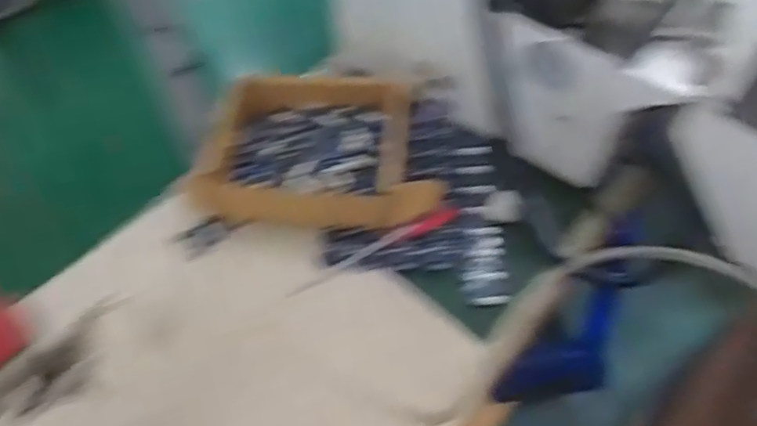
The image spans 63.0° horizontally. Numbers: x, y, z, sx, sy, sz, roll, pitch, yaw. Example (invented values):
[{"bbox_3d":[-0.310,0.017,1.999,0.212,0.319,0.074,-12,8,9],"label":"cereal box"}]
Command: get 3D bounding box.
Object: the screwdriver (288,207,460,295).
[{"bbox_3d":[-0.002,0.031,0.529,0.161,0.015,0.018,-25,58,-15],"label":"screwdriver"}]

